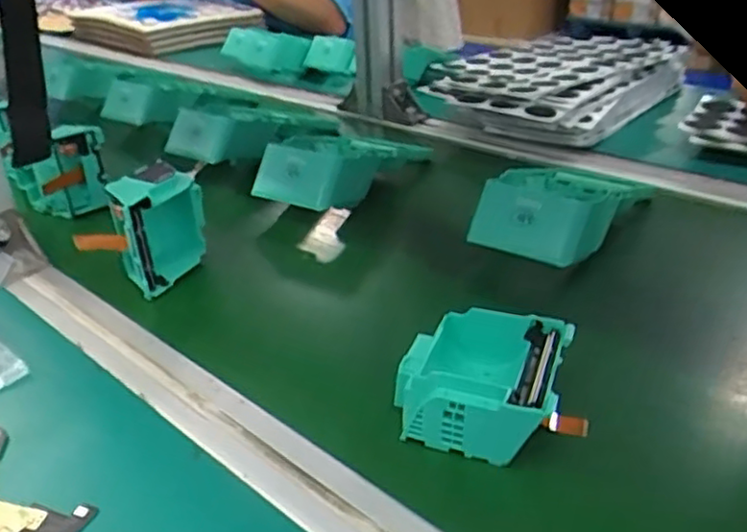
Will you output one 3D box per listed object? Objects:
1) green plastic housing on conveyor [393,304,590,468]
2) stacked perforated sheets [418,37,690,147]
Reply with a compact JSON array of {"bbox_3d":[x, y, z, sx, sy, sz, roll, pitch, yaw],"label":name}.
[{"bbox_3d":[0.058,0.061,0.343,0.090,0.043,0.080,9,33,19],"label":"green plastic housing on conveyor"},{"bbox_3d":[0.208,-0.221,0.790,0.205,0.050,0.325,22,38,34],"label":"stacked perforated sheets"}]

